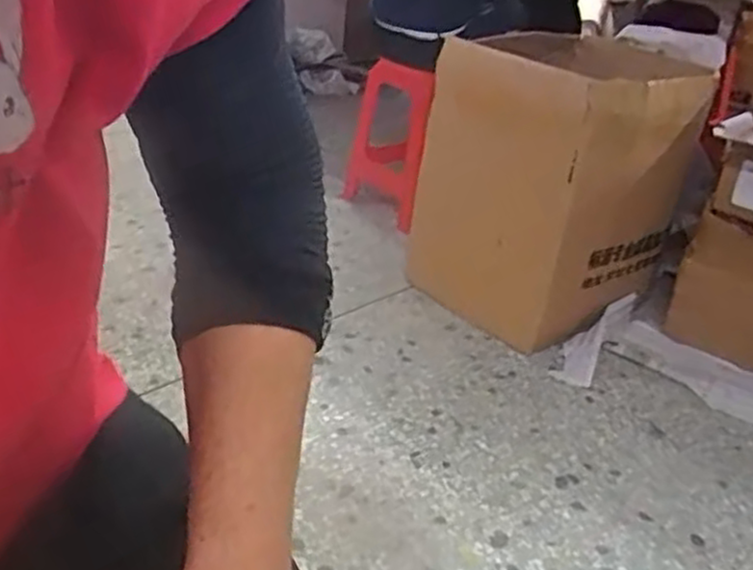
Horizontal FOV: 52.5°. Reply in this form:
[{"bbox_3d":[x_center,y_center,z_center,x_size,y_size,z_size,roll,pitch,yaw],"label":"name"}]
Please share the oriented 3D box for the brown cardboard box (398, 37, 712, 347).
[{"bbox_3d":[0.438,-0.251,1.842,0.484,0.649,0.576,-15,34,-35],"label":"brown cardboard box"}]

